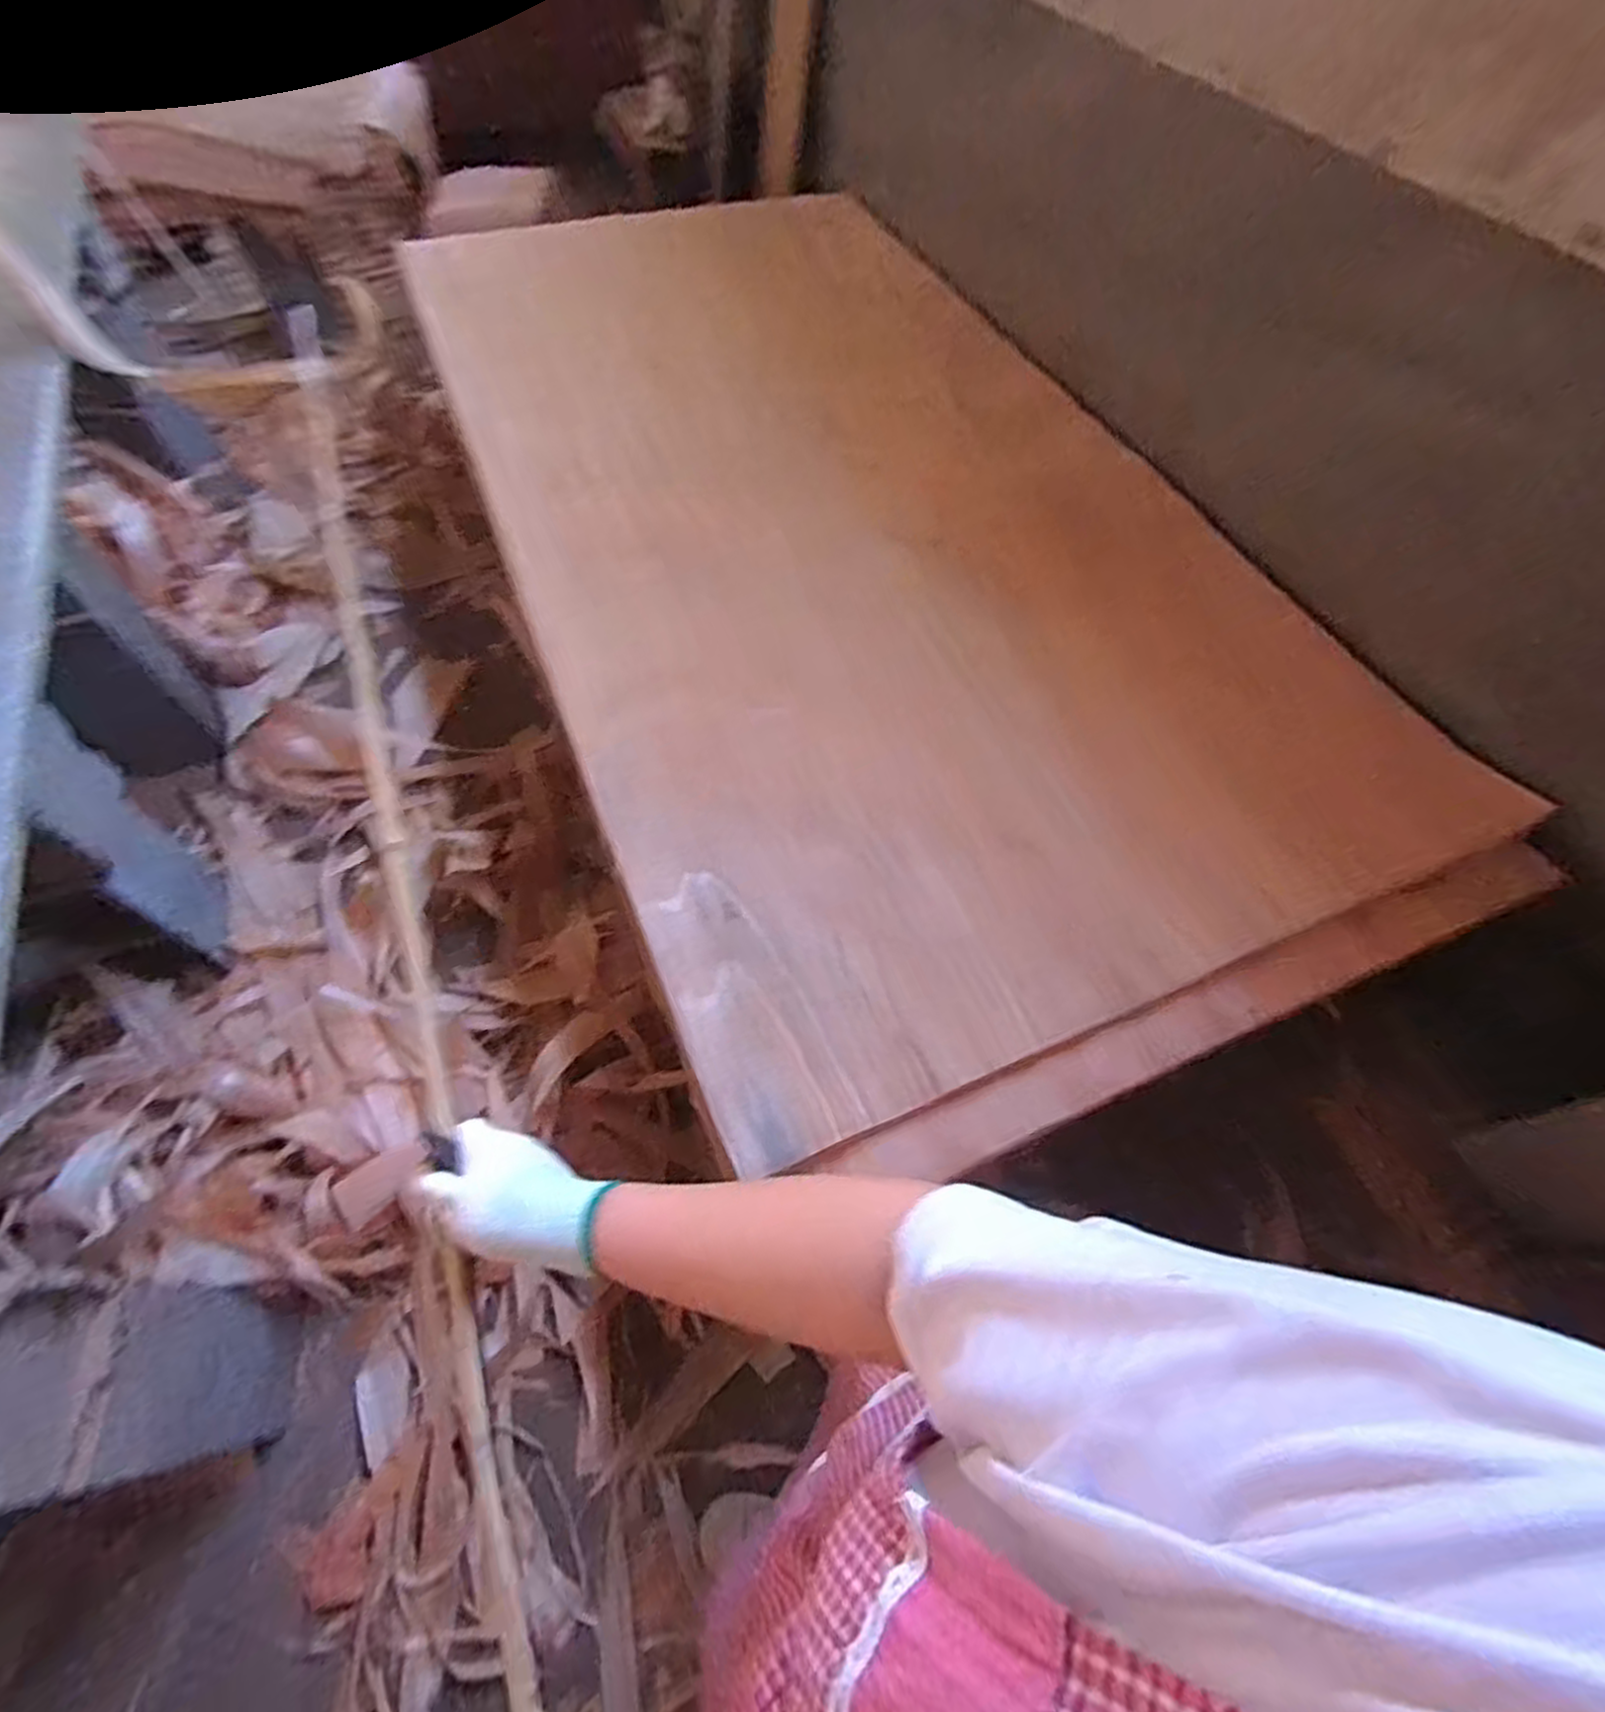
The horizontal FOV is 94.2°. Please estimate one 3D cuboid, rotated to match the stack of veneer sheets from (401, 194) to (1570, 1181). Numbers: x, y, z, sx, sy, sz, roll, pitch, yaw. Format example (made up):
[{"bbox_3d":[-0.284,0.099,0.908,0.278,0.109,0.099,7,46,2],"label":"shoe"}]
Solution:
[{"bbox_3d":[0.075,-0.766,1.523,1.298,0.099,2.439,-17,61,-14],"label":"stack of veneer sheets"}]

